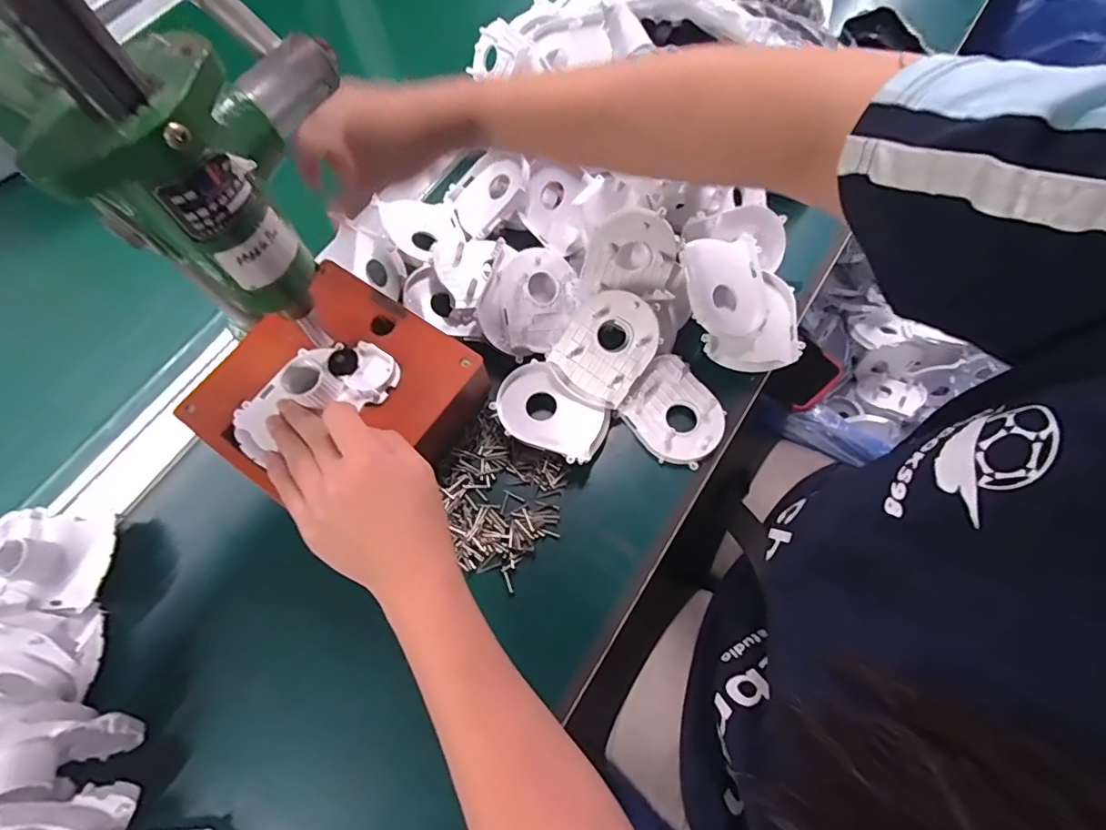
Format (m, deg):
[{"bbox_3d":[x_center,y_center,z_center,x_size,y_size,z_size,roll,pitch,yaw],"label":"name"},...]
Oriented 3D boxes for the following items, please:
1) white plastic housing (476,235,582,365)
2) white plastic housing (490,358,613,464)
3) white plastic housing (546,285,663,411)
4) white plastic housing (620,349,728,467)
[{"bbox_3d":[-0.018,-0.091,0.419,0.070,0.018,0.087,19,82,-12],"label":"white plastic housing"},{"bbox_3d":[0.000,0.000,0.399,0.083,0.025,0.059,28,73,10],"label":"white plastic housing"},{"bbox_3d":[0.038,-0.050,0.388,0.066,0.015,0.083,31,110,5],"label":"white plastic housing"},{"bbox_3d":[0.093,-0.002,0.409,0.068,0.013,0.079,-39,74,-12],"label":"white plastic housing"}]

